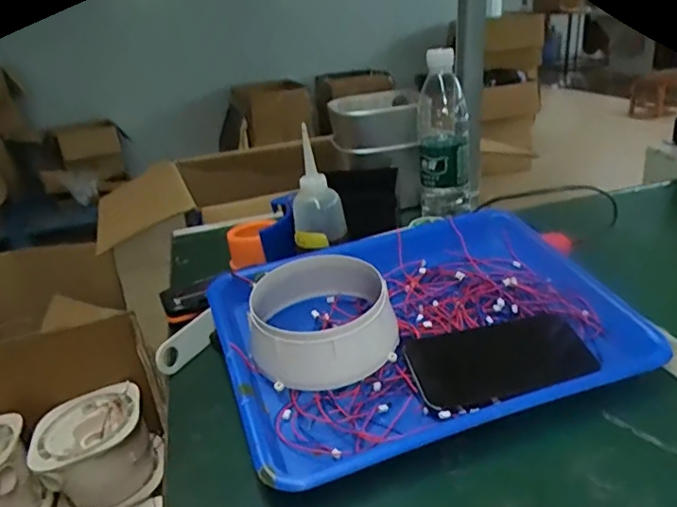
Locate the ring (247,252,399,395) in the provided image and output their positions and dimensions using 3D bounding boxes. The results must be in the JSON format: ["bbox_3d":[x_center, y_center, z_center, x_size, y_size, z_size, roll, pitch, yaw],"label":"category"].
[{"bbox_3d":[-0.016,0.050,0.493,0.118,0.063,0.134,-7,24,-4],"label":"ring"}]

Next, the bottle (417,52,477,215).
[{"bbox_3d":[0.139,-0.148,0.728,0.073,0.202,0.054,-2,24,7],"label":"bottle"}]

